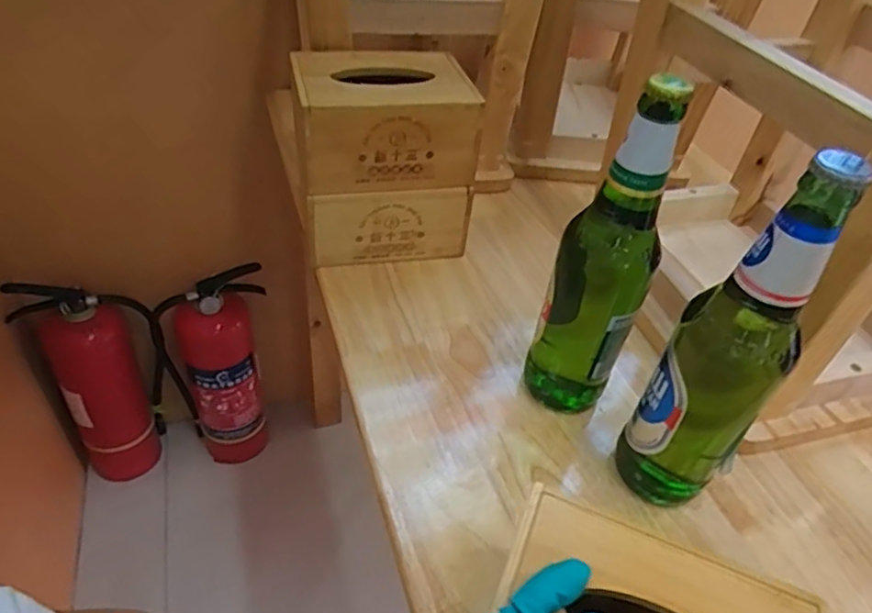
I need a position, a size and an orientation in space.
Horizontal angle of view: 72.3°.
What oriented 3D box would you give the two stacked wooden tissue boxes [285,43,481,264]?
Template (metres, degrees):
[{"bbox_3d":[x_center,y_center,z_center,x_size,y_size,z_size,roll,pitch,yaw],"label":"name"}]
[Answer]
[{"bbox_3d":[-0.054,-0.148,0.603,0.159,0.171,0.125,-7,44,-14],"label":"two stacked wooden tissue boxes"}]

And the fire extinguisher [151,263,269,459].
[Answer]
[{"bbox_3d":[-0.404,0.129,1.147,0.179,0.443,0.119,-17,47,-23],"label":"fire extinguisher"}]

